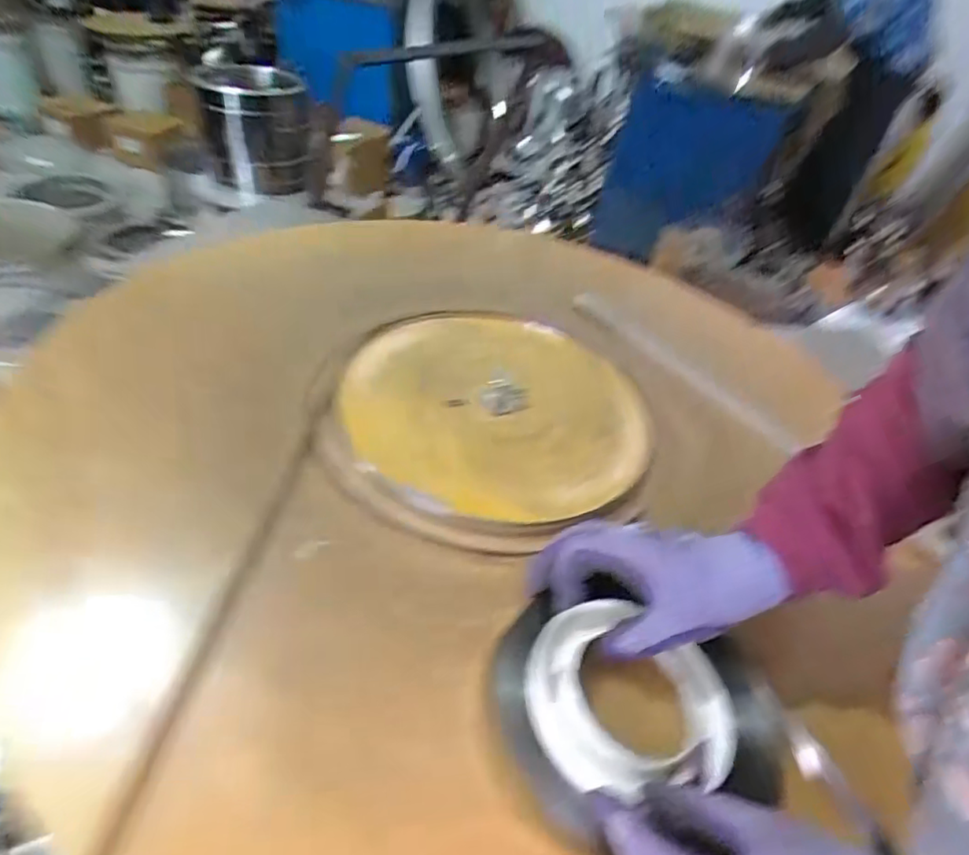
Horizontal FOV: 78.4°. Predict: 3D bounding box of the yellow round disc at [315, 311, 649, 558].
[{"bbox_3d":[0.007,-0.021,0.559,0.275,0.024,0.308,13,42,1],"label":"yellow round disc"}]

